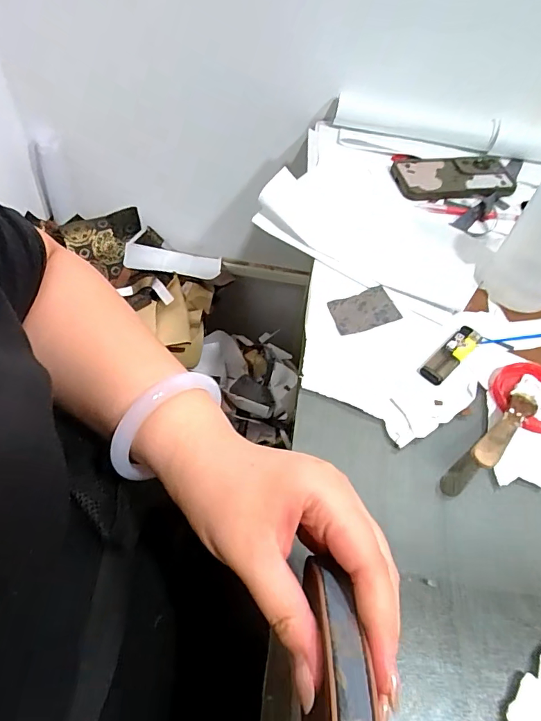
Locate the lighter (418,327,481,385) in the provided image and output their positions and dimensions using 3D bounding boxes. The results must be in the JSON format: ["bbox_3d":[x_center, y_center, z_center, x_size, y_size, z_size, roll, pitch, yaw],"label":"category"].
[{"bbox_3d":[0.175,-0.007,0.425,0.023,0.008,0.083,40,59,22],"label":"lighter"}]

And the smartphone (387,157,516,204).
[{"bbox_3d":[0.252,-0.254,0.604,0.159,0.016,0.082,-4,54,-10],"label":"smartphone"}]

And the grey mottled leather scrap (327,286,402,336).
[{"bbox_3d":[0.095,-0.051,0.455,0.071,0.006,0.044,-18,57,-19],"label":"grey mottled leather scrap"}]

